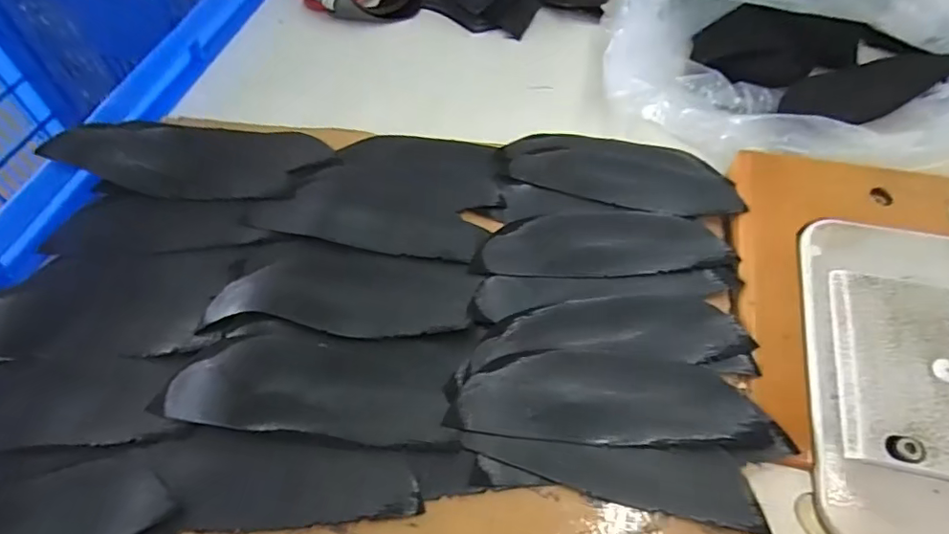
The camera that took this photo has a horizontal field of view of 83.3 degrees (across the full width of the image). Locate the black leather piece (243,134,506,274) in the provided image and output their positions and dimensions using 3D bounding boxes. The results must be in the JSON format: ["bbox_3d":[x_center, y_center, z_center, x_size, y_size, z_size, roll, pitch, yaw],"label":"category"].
[{"bbox_3d":[-0.056,-0.053,0.353,0.143,0.006,0.107,12,55,6],"label":"black leather piece"}]

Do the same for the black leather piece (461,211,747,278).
[{"bbox_3d":[0.076,-0.015,0.326,0.148,0.005,0.049,-1,52,1],"label":"black leather piece"}]

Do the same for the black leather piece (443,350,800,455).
[{"bbox_3d":[0.069,0.066,0.270,0.155,0.005,0.046,3,55,2],"label":"black leather piece"}]

